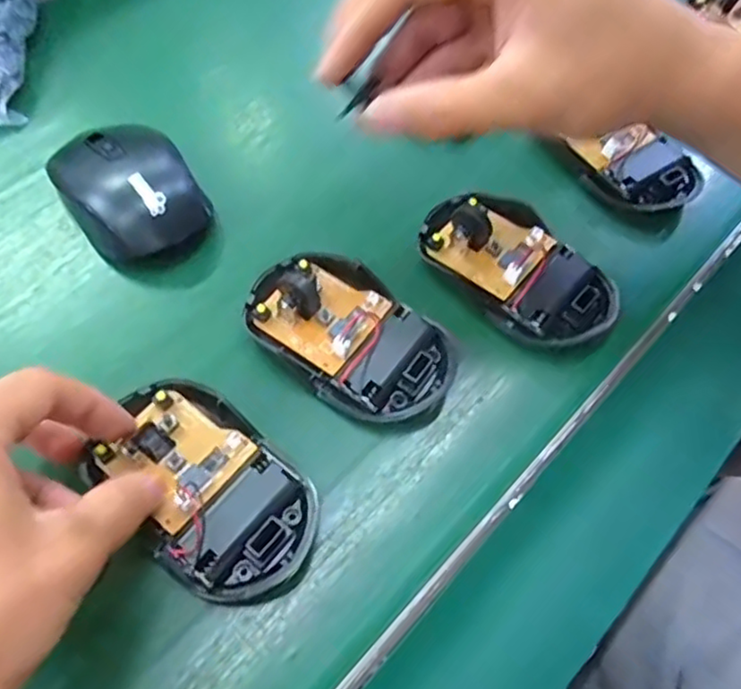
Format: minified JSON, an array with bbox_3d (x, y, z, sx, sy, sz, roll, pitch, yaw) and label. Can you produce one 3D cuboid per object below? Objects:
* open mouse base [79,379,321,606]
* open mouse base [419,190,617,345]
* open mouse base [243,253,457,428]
[{"bbox_3d":[-0.063,0.053,0.252,0.093,0.012,0.057,39,66,17],"label":"open mouse base"},{"bbox_3d":[0.068,-0.038,0.307,0.053,0.023,0.096,-39,70,-22],"label":"open mouse base"},{"bbox_3d":[-0.009,-0.006,0.285,0.095,0.024,0.057,40,66,18],"label":"open mouse base"}]

